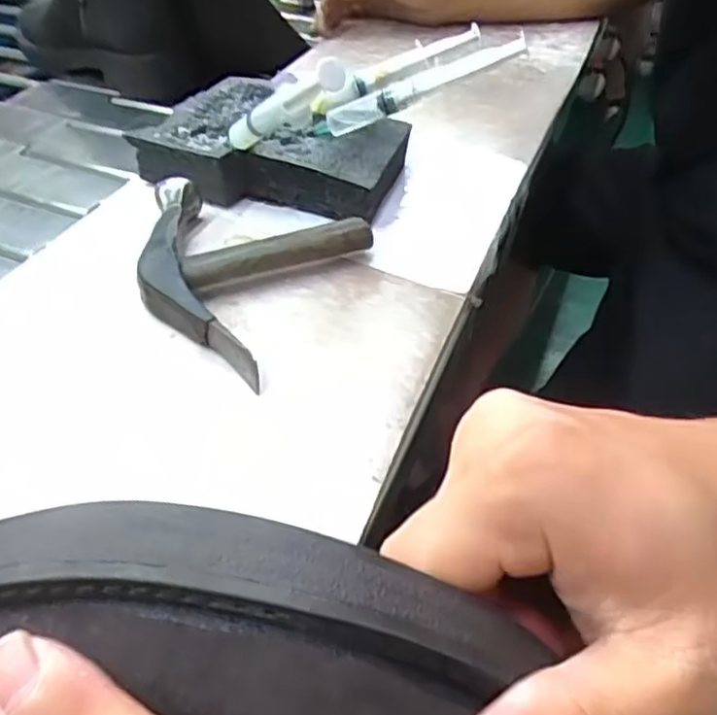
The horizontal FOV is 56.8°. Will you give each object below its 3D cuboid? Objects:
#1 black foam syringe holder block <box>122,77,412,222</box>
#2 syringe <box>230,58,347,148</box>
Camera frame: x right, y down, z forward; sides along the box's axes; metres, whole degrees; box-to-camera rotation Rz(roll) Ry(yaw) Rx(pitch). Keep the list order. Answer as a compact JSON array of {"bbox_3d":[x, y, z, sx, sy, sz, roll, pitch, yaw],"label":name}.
[{"bbox_3d":[-0.052,-0.148,0.465,0.170,0.036,0.129,14,46,13],"label":"black foam syringe holder block"},{"bbox_3d":[-0.046,-0.140,0.377,0.014,0.027,0.127,-29,17,-27],"label":"syringe"}]

